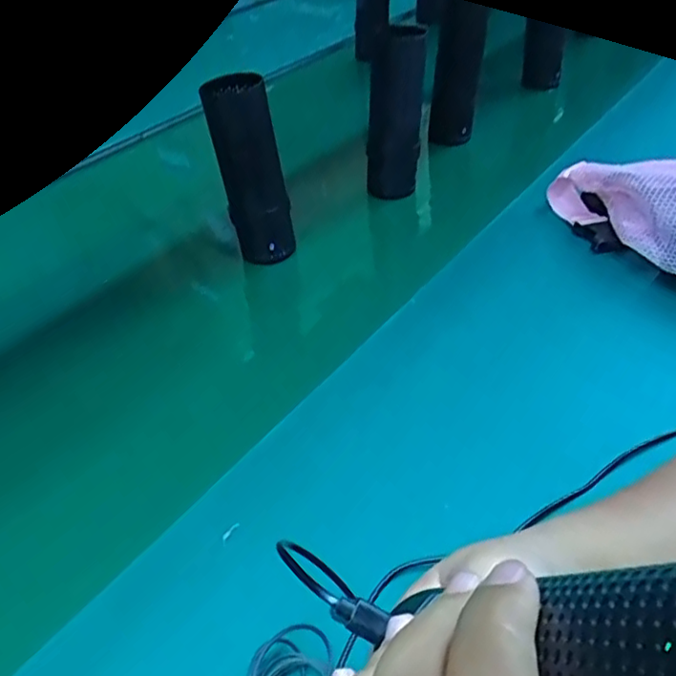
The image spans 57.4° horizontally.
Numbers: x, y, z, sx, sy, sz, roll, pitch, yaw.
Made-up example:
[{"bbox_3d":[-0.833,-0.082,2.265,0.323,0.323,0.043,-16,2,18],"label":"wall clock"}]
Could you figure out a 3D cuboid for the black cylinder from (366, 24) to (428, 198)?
[{"bbox_3d":[0.058,-0.228,0.636,0.053,0.162,0.040,7,42,11],"label":"black cylinder"}]

